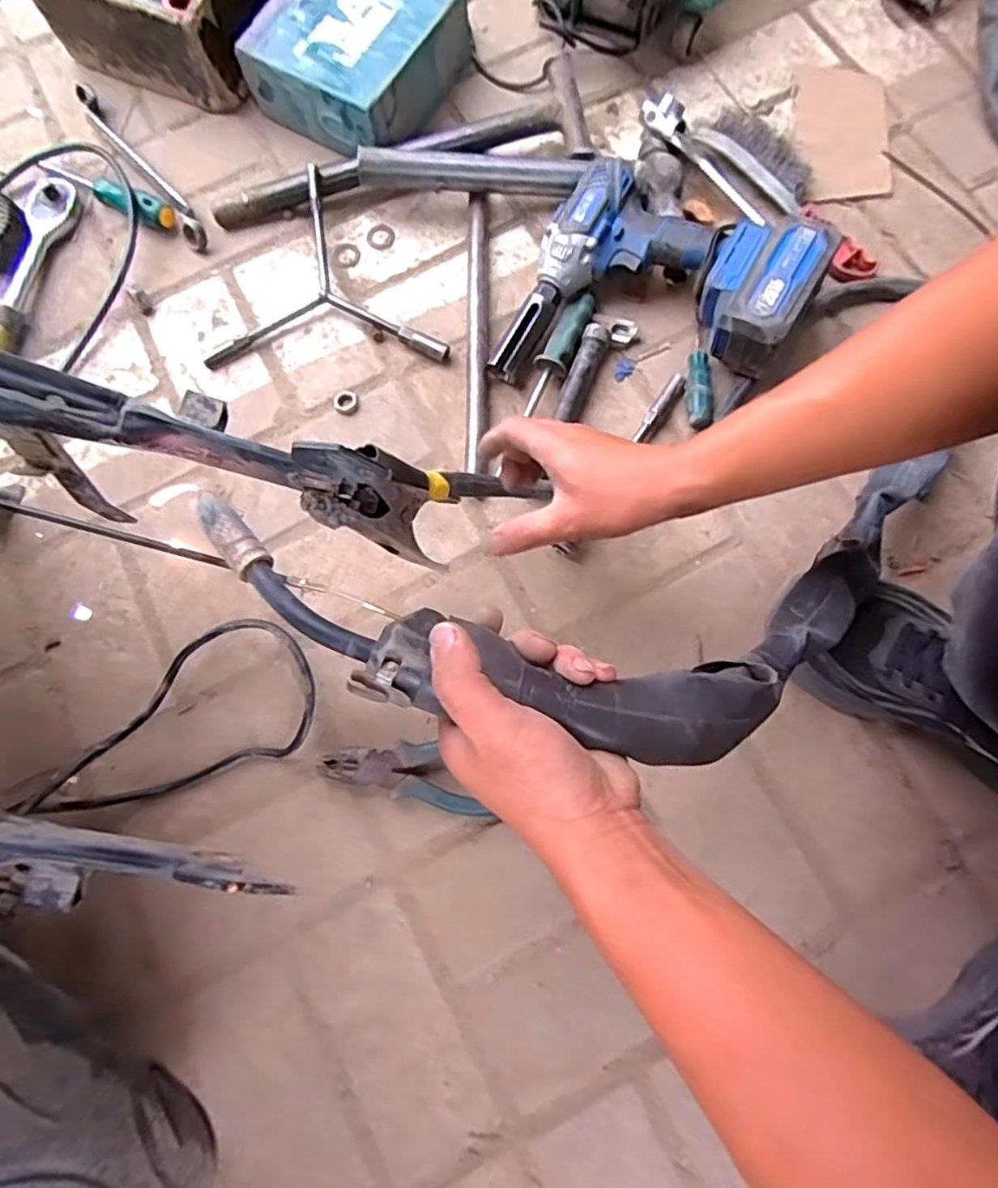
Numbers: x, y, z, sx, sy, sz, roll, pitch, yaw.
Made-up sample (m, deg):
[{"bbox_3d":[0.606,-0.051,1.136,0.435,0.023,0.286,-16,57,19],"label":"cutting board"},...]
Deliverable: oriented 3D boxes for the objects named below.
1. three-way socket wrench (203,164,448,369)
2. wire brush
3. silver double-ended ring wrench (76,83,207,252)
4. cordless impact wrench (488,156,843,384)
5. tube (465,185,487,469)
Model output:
[{"bbox_3d":[-0.165,-0.314,0.630,0.229,0.036,0.191,-1,76,1],"label":"three-way socket wrench"},{"bbox_3d":[0.255,-0.434,0.651,0.129,0.036,0.051,38,80,10],"label":"wire brush"},{"bbox_3d":[-0.380,-0.453,0.682,0.027,0.024,0.263,-38,78,-8],"label":"silver double-ended ring wrench"},{"bbox_3d":[0.136,-0.257,0.581,0.234,0.102,0.208,31,78,8],"label":"cordless impact wrench"},{"bbox_3d":[-0.022,-0.254,0.622,0.019,0.025,0.286,0,76,1],"label":"tube"}]

